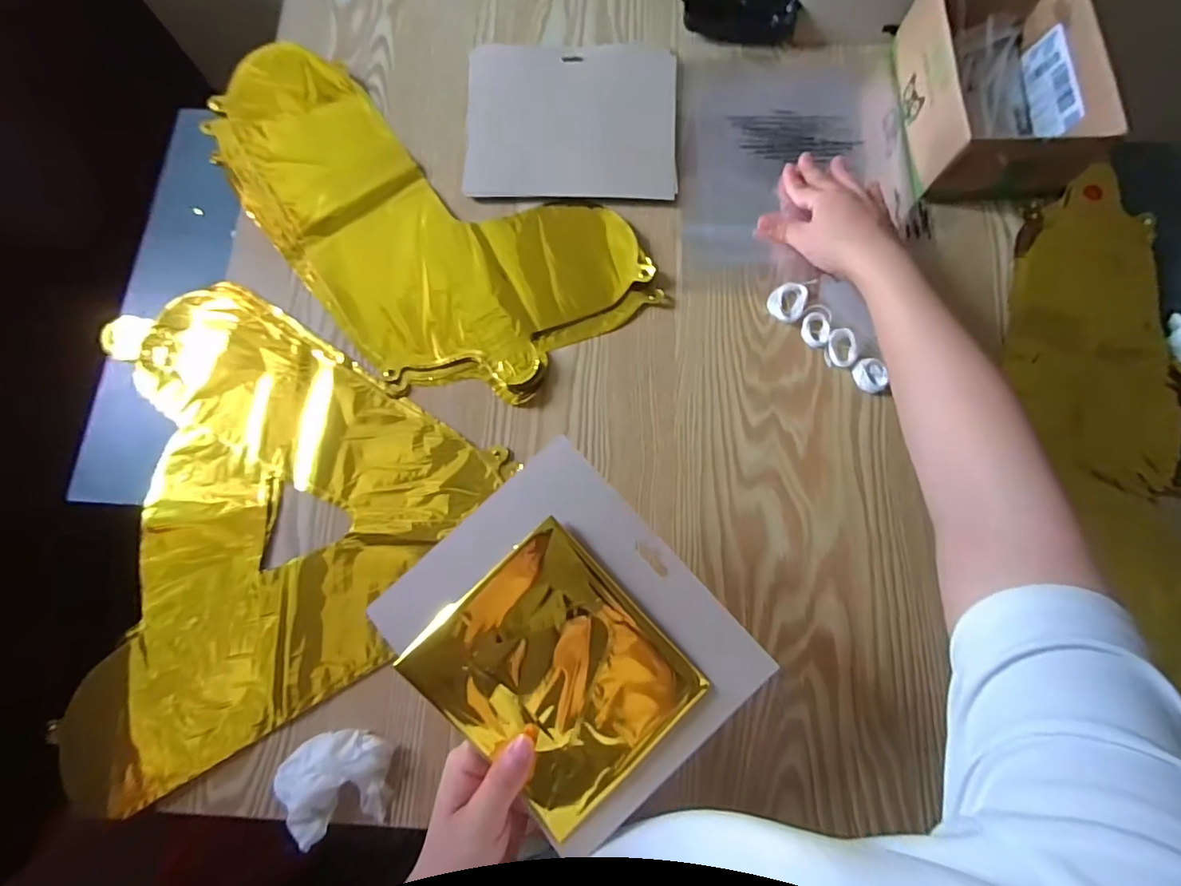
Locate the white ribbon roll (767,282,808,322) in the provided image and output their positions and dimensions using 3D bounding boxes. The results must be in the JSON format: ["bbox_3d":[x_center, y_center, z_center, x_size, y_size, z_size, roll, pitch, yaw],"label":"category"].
[{"bbox_3d":[0.169,-0.122,0.451,0.030,0.007,0.035,23,78,5],"label":"white ribbon roll"}]

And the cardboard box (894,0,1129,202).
[{"bbox_3d":[0.355,-0.316,0.463,0.135,0.068,0.192,-2,77,0],"label":"cardboard box"}]

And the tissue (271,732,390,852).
[{"bbox_3d":[-0.176,0.235,0.360,0.076,0.021,0.063,-17,77,-4],"label":"tissue"}]

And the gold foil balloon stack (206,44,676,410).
[{"bbox_3d":[-0.162,-0.219,0.476,0.236,0.013,0.417,-40,80,-9],"label":"gold foil balloon stack"}]

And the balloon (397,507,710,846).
[{"bbox_3d":[-0.021,0.138,0.316,0.124,0.014,0.138,-44,87,-5],"label":"balloon"}]

